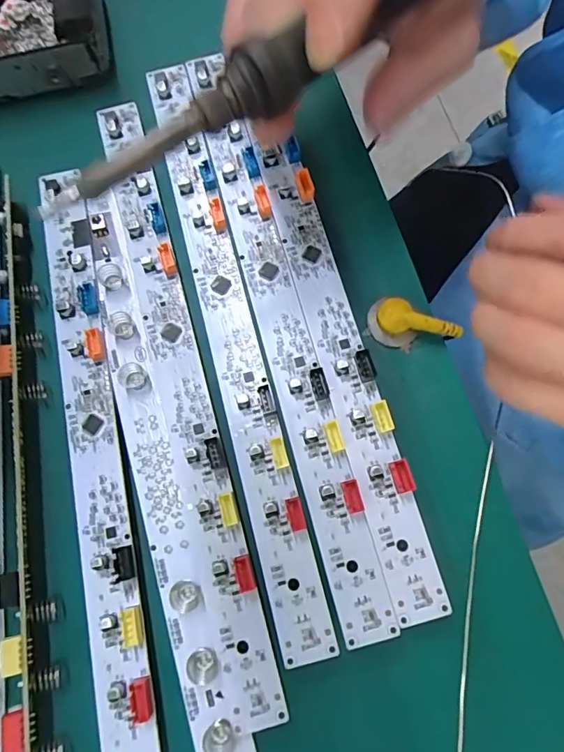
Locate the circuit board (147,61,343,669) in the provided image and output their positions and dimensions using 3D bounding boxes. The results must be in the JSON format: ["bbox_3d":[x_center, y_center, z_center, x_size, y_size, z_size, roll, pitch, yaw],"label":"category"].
[{"bbox_3d":[-0.023,-0.027,0.218,0.025,0.006,0.282,-15,74,-1],"label":"circuit board"}]

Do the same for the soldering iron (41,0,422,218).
[{"bbox_3d":[0.011,-0.104,0.151,0.191,0.013,0.014,-38,77,-10],"label":"soldering iron"}]

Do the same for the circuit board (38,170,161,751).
[{"bbox_3d":[-0.082,0.035,0.204,0.027,0.006,0.283,-14,74,0],"label":"circuit board"}]

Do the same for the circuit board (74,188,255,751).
[{"bbox_3d":[-0.055,0.040,0.203,0.021,0.008,0.275,-19,74,-2],"label":"circuit board"}]

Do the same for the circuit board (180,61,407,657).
[{"bbox_3d":[-0.002,-0.034,0.217,0.023,0.006,0.284,-15,74,-1],"label":"circuit board"}]

